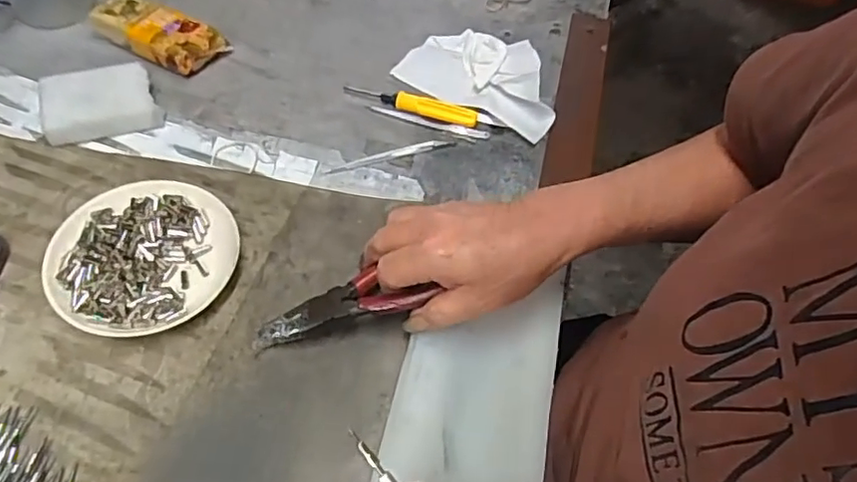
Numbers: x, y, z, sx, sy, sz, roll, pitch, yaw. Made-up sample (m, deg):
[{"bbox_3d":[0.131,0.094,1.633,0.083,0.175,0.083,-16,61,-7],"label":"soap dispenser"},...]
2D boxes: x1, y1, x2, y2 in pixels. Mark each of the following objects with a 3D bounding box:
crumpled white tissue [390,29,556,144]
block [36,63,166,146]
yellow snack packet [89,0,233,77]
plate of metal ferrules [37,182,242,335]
[{"bbox_3d":[0.054,-0.158,0.525,0.147,0.035,0.096,29,59,14],"label":"crumpled white tissue"},{"bbox_3d":[-0.267,-0.113,0.483,0.083,0.023,0.065,-16,59,-15],"label":"block"},{"bbox_3d":[-0.239,-0.185,0.528,0.108,0.034,0.051,26,58,13],"label":"yellow snack packet"},{"bbox_3d":[-0.192,0.011,0.404,0.117,0.023,0.112,2,56,-3],"label":"plate of metal ferrules"}]

